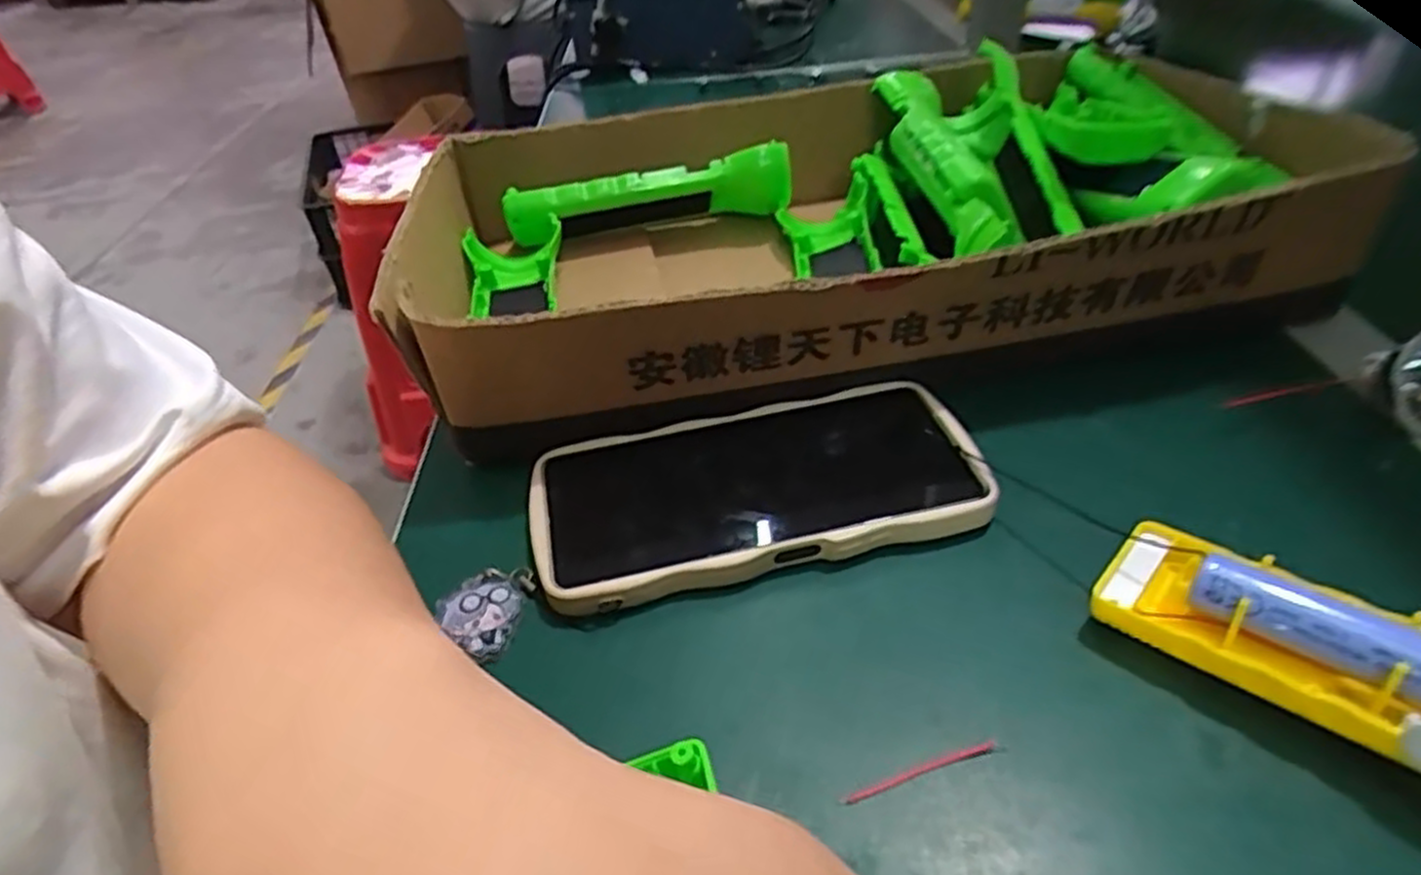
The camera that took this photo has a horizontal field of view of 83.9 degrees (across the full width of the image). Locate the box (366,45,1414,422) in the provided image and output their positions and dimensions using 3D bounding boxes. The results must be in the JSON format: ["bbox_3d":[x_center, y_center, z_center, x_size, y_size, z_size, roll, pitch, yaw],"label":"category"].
[{"bbox_3d":[0.074,-0.118,0.408,0.421,0.080,0.239,-8,39,-5],"label":"box"}]

